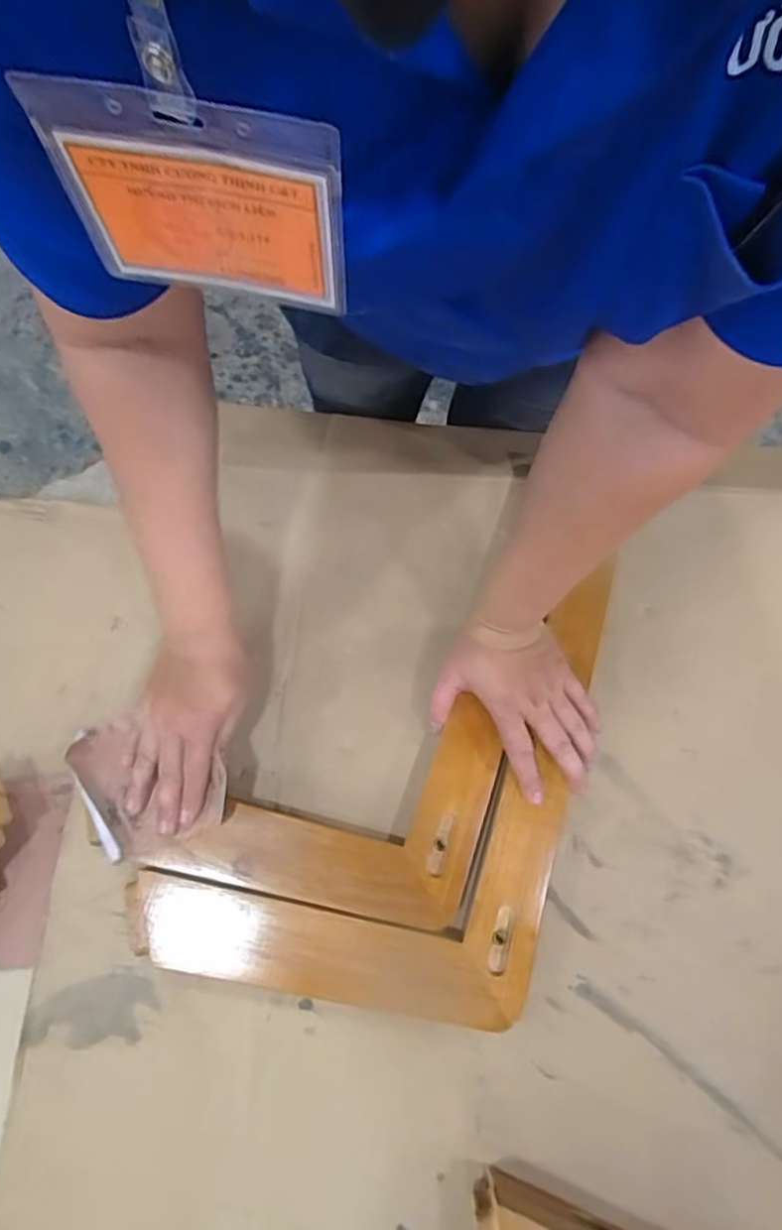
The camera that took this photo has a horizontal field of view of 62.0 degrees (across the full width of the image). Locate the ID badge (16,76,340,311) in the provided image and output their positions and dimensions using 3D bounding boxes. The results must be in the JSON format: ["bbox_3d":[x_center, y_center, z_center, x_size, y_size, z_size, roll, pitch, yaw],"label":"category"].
[{"bbox_3d":[-0.066,-0.146,0.234,0.099,0.083,0.006,8,74,3],"label":"ID badge"}]

